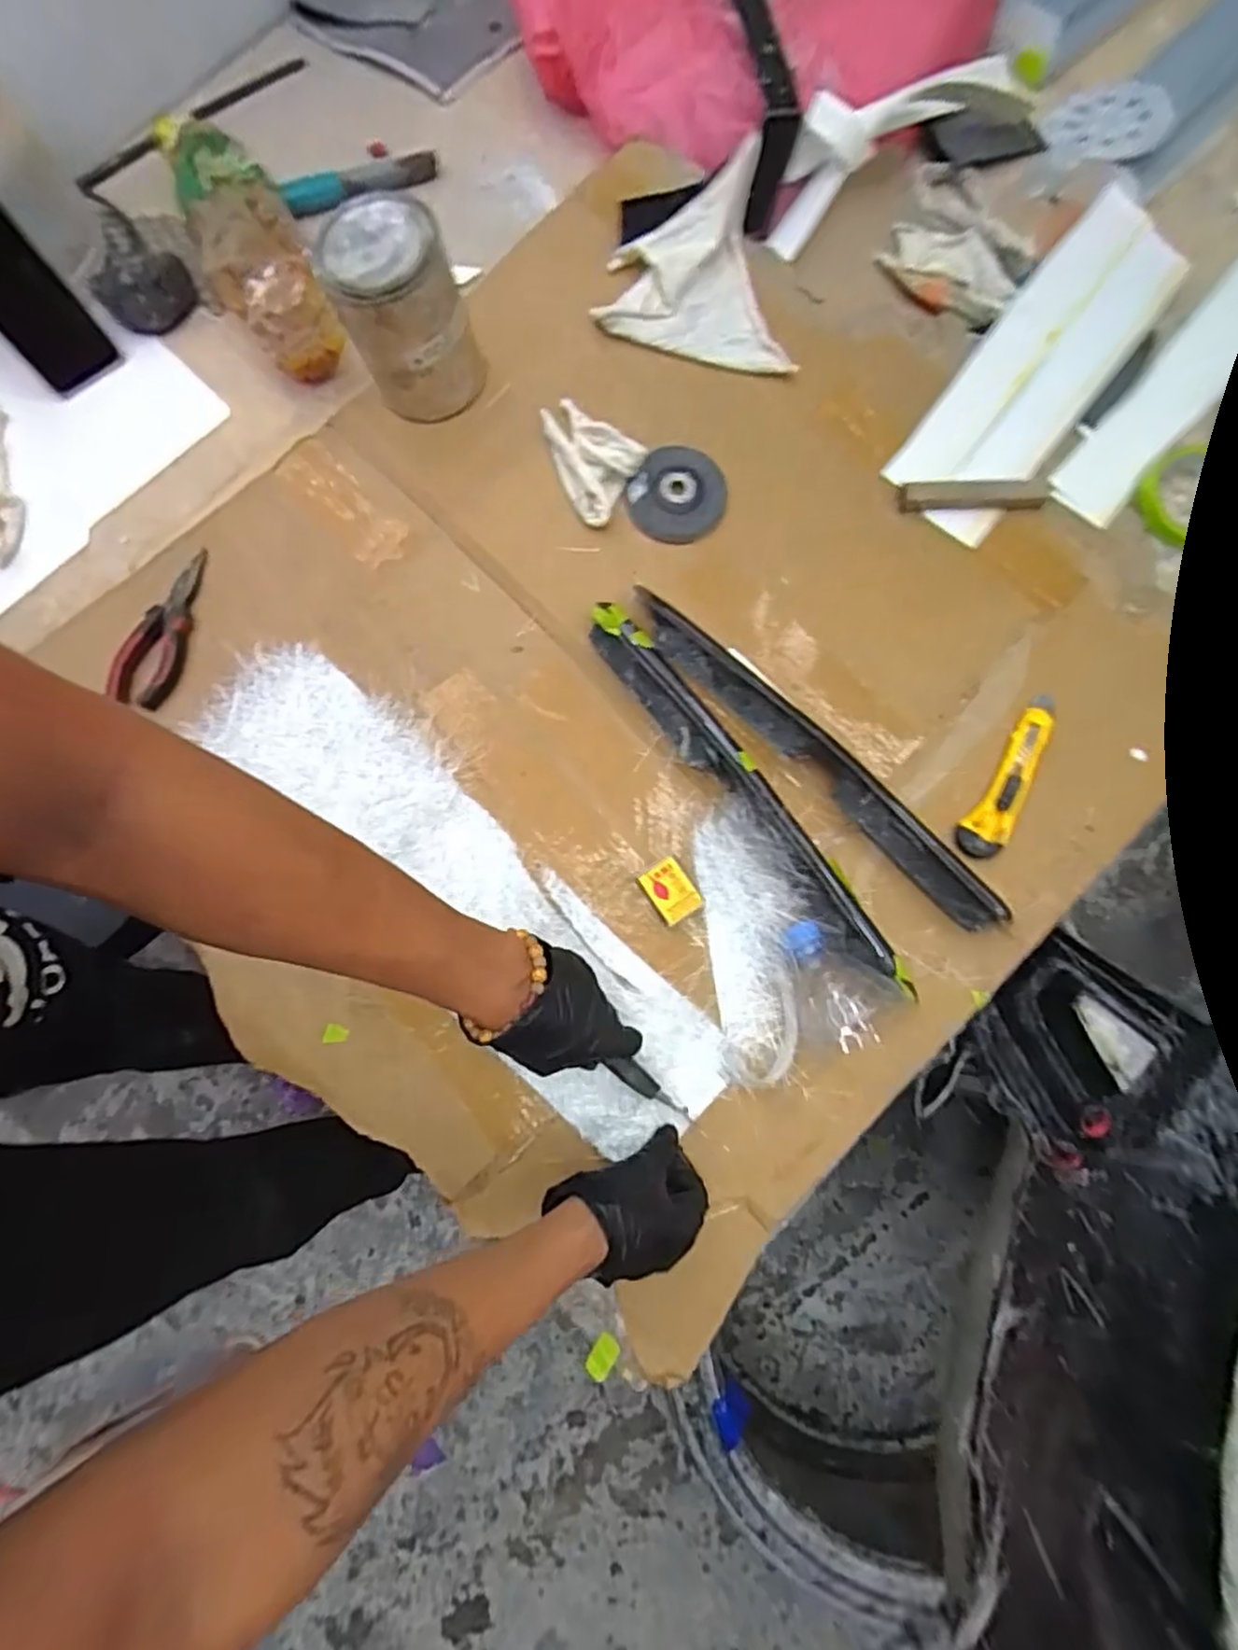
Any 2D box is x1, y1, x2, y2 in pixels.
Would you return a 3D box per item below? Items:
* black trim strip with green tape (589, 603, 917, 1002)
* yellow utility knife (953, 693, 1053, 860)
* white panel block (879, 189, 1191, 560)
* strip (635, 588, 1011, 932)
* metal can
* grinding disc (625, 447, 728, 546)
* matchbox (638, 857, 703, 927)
[{"bbox_3d":[0.105,-0.029,0.585,0.055,0.038,0.417,-35,81,-6],"label":"black trim strip with green tape"},{"bbox_3d":[0.341,-0.044,0.603,0.036,0.013,0.157,31,80,6],"label":"yellow utility knife"},{"bbox_3d":[0.410,-0.436,0.670,0.127,0.041,0.375,37,81,7],"label":"white panel block"},{"bbox_3d":[0.163,-0.063,0.595,0.050,0.039,0.413,-43,82,-8],"label":"strip"},{"bbox_3d":[-0.189,-0.447,0.623,0.104,0.140,0.103,0,79,0],"label":"metal can"},{"bbox_3d":[0.056,-0.308,0.653,0.081,0.020,0.095,39,81,7],"label":"grinding disc"},{"bbox_3d":[0.043,0.055,0.581,0.037,0.013,0.049,-31,80,-6],"label":"matchbox"}]

